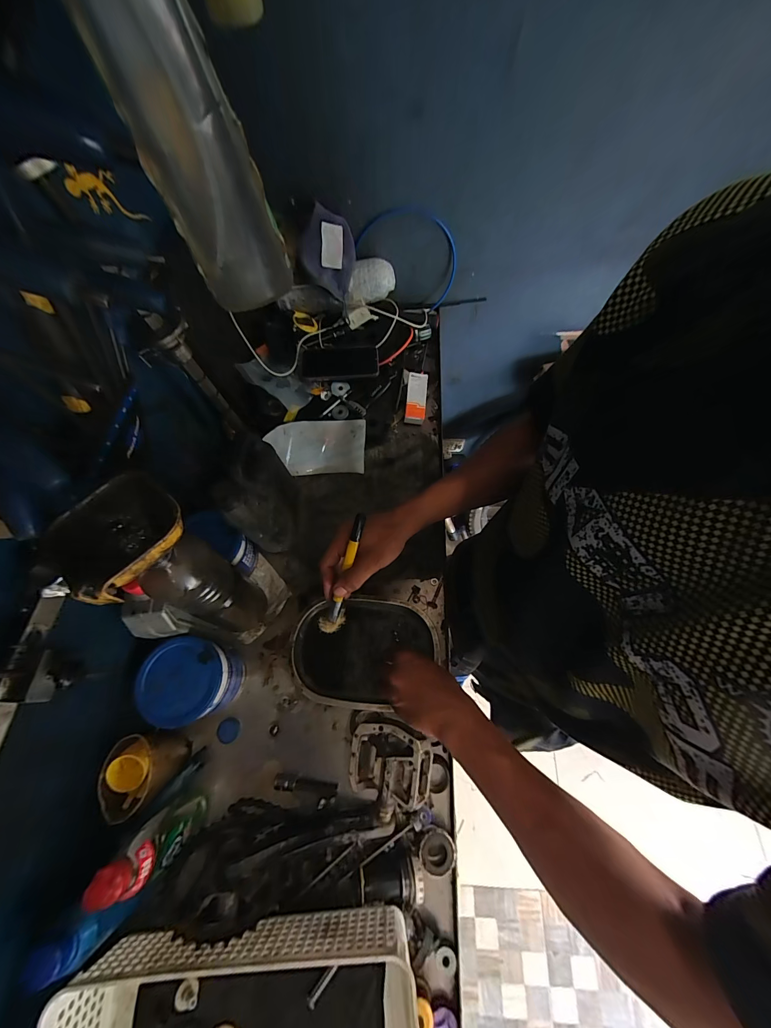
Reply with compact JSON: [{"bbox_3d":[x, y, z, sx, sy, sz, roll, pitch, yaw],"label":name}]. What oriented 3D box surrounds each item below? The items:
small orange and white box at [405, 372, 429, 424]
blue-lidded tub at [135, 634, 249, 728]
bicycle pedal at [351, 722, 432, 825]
[{"bbox_3d":[0.064,-0.238,0.696,0.040,0.018,0.107,6,80,4],"label":"small orange and white box"},{"bbox_3d":[-0.261,0.230,0.475,0.096,0.105,0.098,-1,66,1],"label":"blue-lidded tub"},{"bbox_3d":[0.004,0.325,0.431,0.101,0.021,0.114,6,90,16],"label":"bicycle pedal"}]

